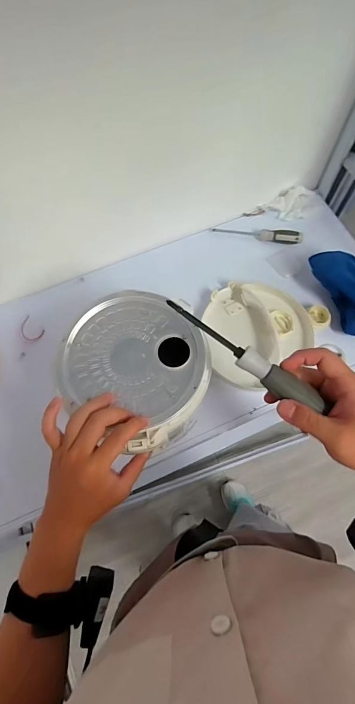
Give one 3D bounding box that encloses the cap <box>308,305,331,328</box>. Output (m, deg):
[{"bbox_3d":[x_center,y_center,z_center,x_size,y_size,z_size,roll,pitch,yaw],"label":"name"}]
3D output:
[{"bbox_3d":[0.269,-0.069,0.656,0.045,0.021,0.043,0,69,0],"label":"cap"}]

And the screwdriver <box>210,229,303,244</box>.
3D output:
[{"bbox_3d":[0.167,-0.253,0.729,0.186,0.027,0.029,13,70,5],"label":"screwdriver"}]

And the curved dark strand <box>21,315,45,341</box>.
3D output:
[{"bbox_3d":[-0.282,-0.042,0.661,0.054,0.004,0.036,41,67,10],"label":"curved dark strand"}]

